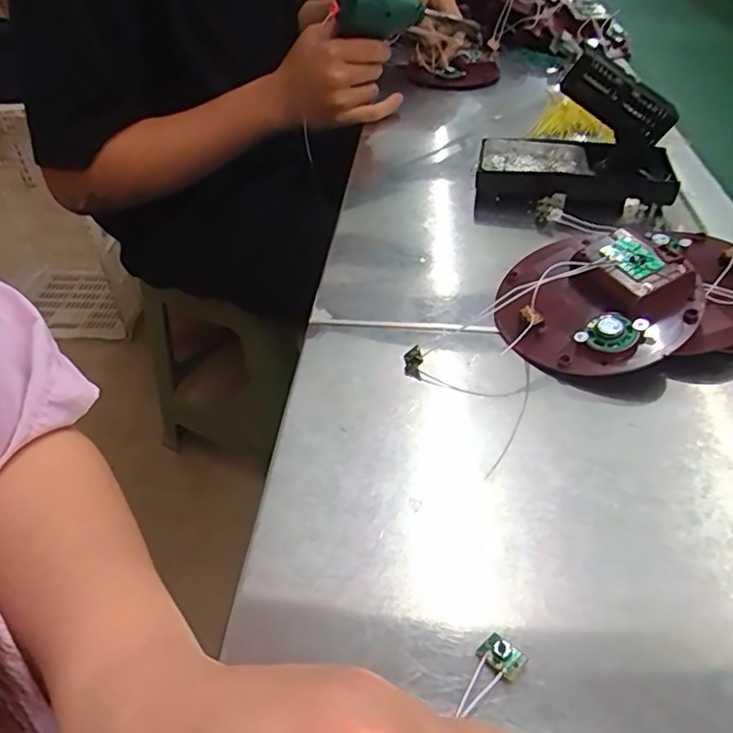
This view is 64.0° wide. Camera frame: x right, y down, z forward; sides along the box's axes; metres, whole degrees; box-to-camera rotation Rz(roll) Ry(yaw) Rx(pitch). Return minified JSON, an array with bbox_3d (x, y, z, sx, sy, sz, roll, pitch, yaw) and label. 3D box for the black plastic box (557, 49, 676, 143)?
[{"bbox_3d":[0.209,-0.221,0.487,0.100,0.041,0.040,24,40,-17],"label":"black plastic box"}]

